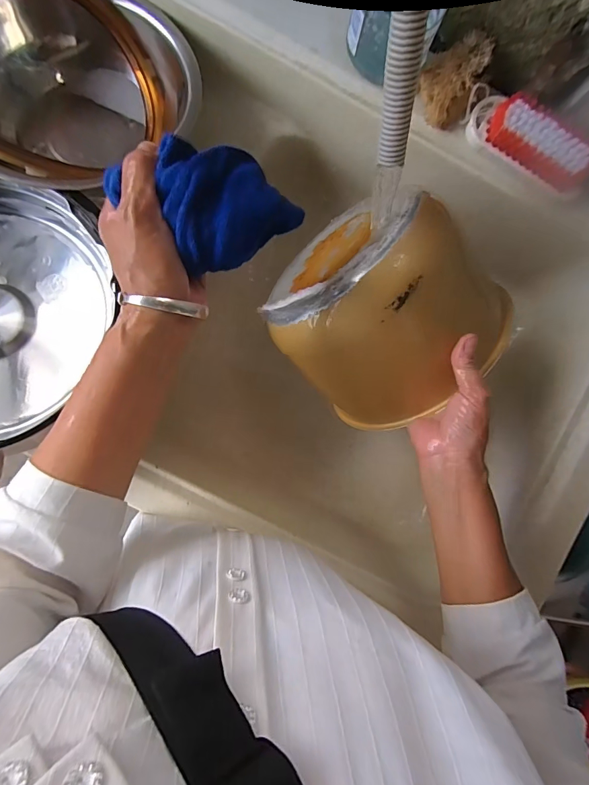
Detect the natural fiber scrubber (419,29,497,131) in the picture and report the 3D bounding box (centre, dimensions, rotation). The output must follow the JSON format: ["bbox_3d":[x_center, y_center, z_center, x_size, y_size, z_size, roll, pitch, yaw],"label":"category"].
[{"bbox_3d":[0.160,-0.321,0.395,0.054,0.035,0.078,26,88,-5],"label":"natural fiber scrubber"}]

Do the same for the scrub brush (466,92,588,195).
[{"bbox_3d":[0.245,-0.259,0.399,0.128,0.035,0.048,32,87,-5],"label":"scrub brush"}]

